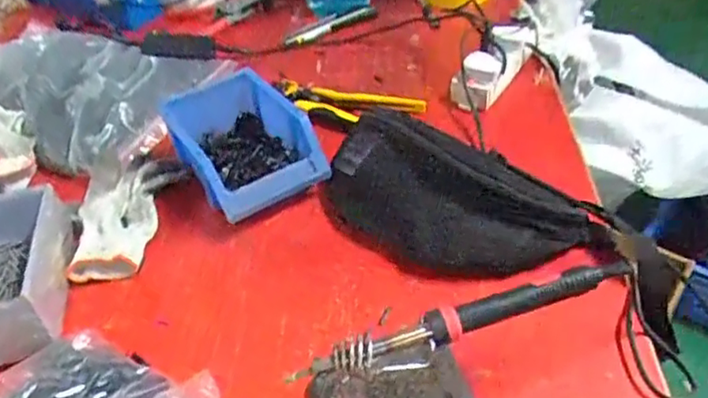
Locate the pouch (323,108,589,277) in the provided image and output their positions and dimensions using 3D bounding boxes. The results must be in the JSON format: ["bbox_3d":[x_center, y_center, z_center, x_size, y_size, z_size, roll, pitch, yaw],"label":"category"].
[{"bbox_3d":[0.090,-0.005,0.587,0.255,0.093,0.095,16,46,22],"label":"pouch"}]

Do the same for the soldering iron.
[{"bbox_3d":[0.078,0.086,0.421,0.242,0.032,0.028,-11,42,-7],"label":"soldering iron"}]

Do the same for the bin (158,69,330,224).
[{"bbox_3d":[-0.127,-0.062,0.677,0.119,0.079,0.197,-26,45,-22],"label":"bin"}]

